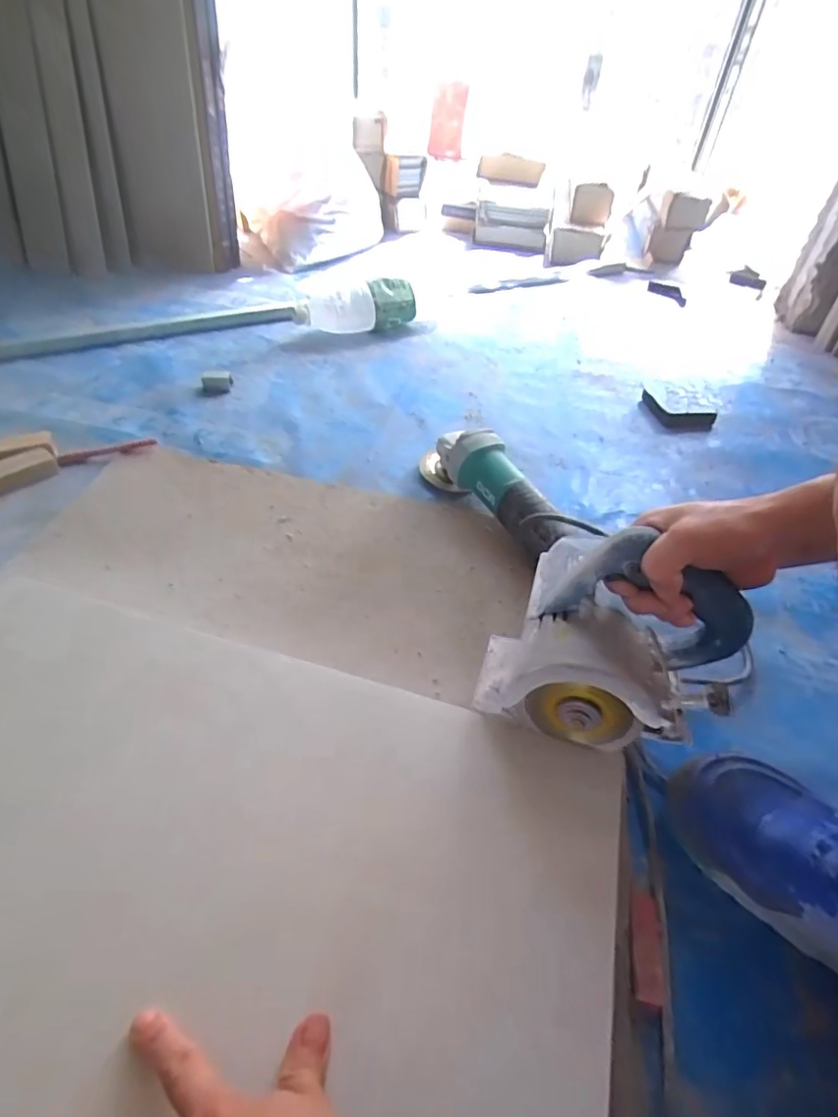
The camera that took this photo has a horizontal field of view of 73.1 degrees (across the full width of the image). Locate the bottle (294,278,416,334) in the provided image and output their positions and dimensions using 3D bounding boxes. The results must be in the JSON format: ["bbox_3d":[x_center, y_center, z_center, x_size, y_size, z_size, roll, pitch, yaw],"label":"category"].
[{"bbox_3d":[-0.127,-0.510,1.141,0.247,0.097,0.076,-13,48,-17],"label":"bottle"}]

